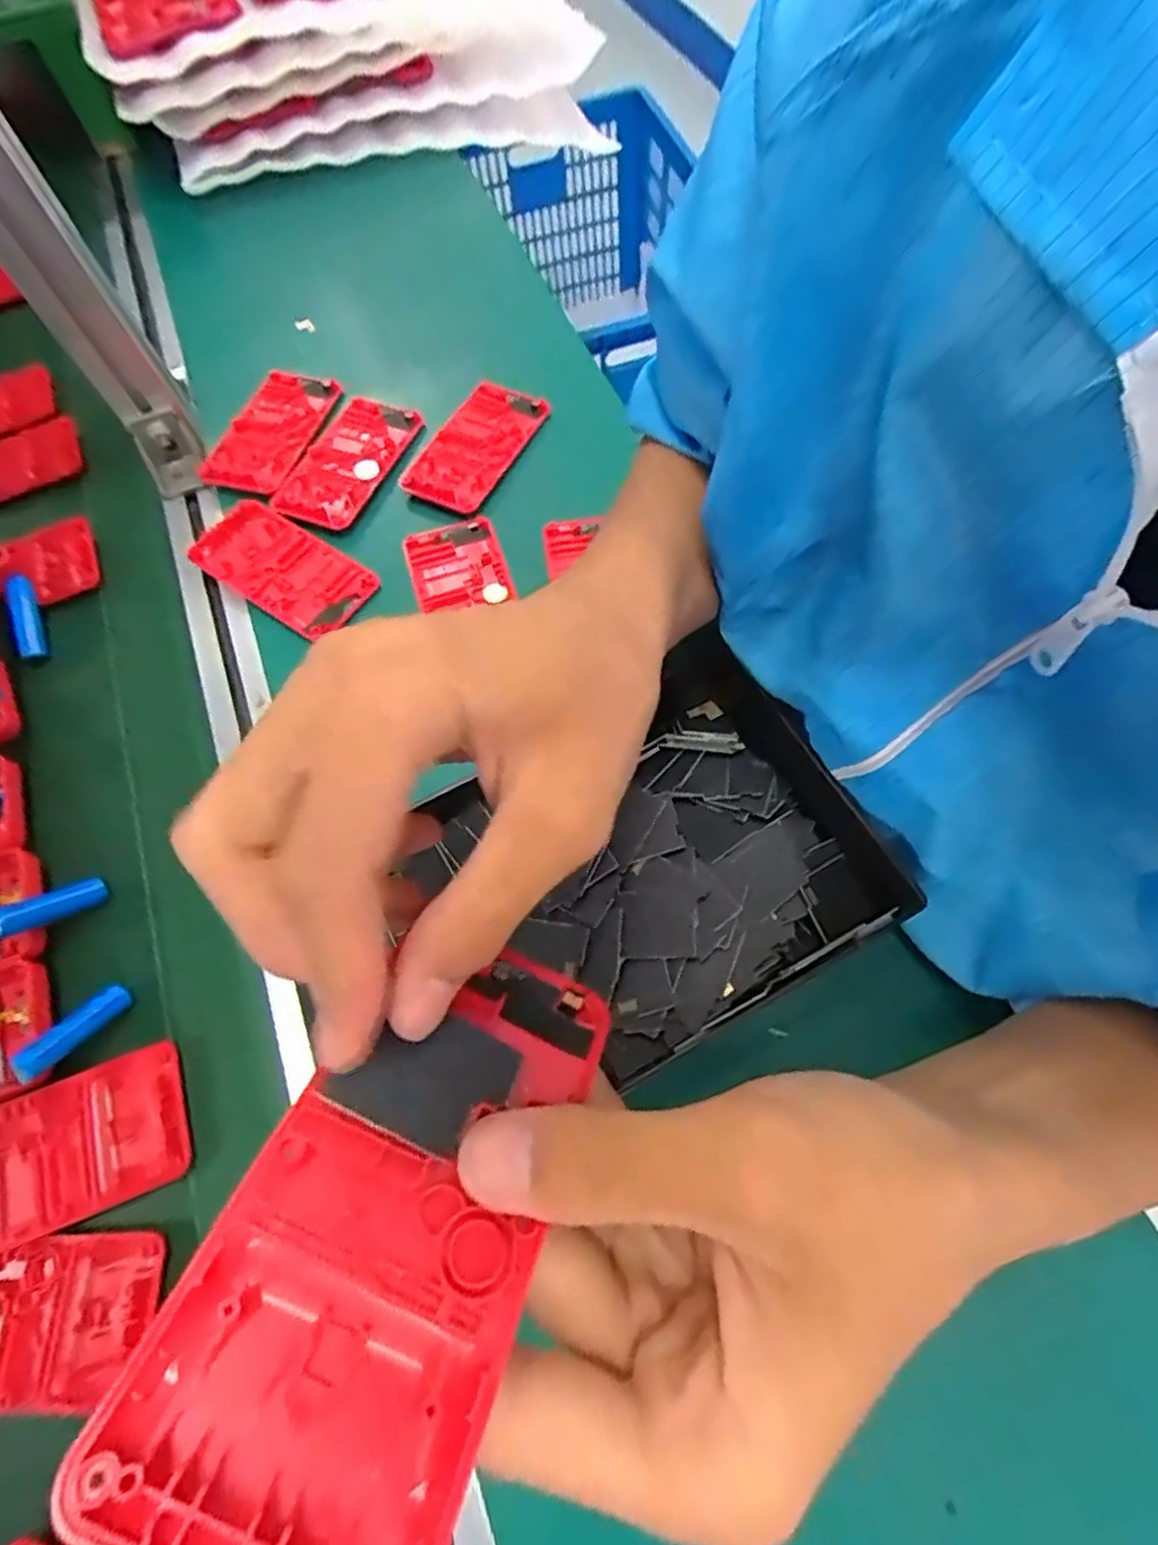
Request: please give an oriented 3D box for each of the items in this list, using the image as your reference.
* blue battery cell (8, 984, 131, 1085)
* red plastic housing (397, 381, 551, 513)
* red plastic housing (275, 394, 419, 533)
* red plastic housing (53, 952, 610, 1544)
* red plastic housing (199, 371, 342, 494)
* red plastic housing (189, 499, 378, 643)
[{"bbox_3d":[-0.242,0.123,0.324,0.016,0.011,0.055,26,34,11],"label":"blue battery cell"},{"bbox_3d":[-0.074,-0.237,0.482,0.060,0.008,0.122,23,70,13],"label":"red plastic housing"},{"bbox_3d":[-0.167,-0.225,0.478,0.061,0.008,0.121,22,70,13],"label":"red plastic housing"},{"bbox_3d":[-0.036,0.088,0.144,0.060,0.012,0.120,26,43,2],"label":"red plastic housing"},{"bbox_3d":[-0.226,-0.252,0.495,0.062,0.013,0.116,13,69,10],"label":"red plastic housing"},{"bbox_3d":[-0.196,-0.135,0.445,0.117,0.010,0.061,30,72,15],"label":"red plastic housing"}]

